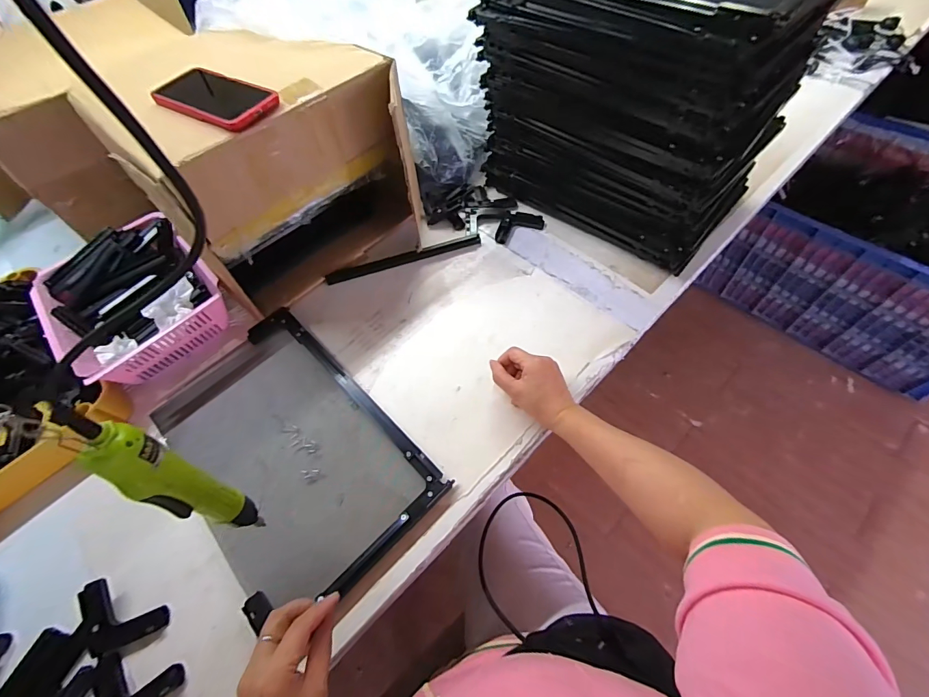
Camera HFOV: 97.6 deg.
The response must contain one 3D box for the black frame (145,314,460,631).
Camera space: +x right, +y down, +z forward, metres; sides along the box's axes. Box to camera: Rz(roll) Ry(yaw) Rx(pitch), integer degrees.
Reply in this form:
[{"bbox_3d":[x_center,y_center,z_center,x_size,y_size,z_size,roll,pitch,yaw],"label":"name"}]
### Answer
[{"bbox_3d":[-0.239,0.129,0.550,0.243,0.026,0.387,-41,64,-19],"label":"black frame"}]

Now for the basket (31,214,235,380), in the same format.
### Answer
[{"bbox_3d":[-0.513,-0.074,0.647,0.262,0.097,0.212,36,67,23],"label":"basket"}]

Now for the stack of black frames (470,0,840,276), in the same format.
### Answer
[{"bbox_3d":[0.270,-0.410,0.650,0.422,0.326,0.286,38,68,24],"label":"stack of black frames"}]

